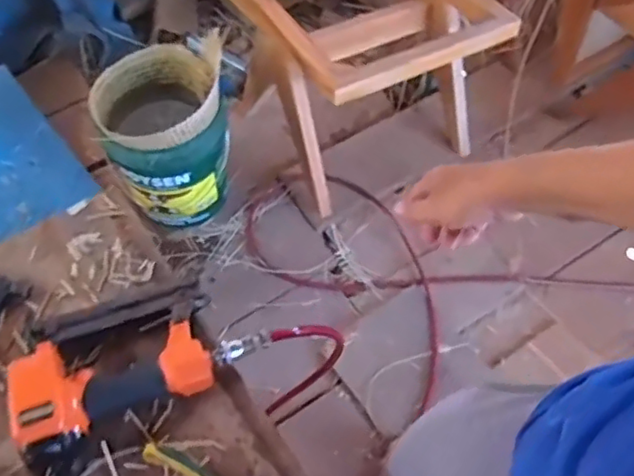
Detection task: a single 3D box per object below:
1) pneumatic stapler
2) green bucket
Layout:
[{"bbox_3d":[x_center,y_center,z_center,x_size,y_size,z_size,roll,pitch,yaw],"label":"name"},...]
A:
[{"bbox_3d":[-0.213,0.127,0.661,0.217,0.060,0.140,-21,64,-13],"label":"pneumatic stapler"},{"bbox_3d":[-0.372,-0.254,1.513,0.293,0.375,0.314,-15,63,-11],"label":"green bucket"}]

